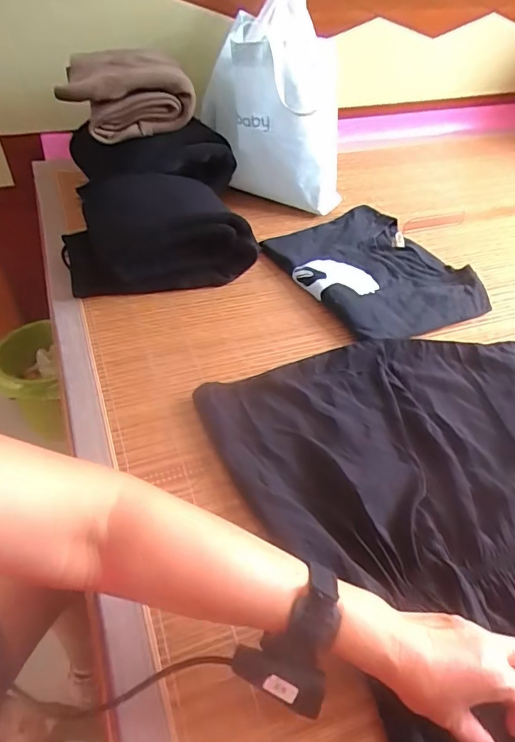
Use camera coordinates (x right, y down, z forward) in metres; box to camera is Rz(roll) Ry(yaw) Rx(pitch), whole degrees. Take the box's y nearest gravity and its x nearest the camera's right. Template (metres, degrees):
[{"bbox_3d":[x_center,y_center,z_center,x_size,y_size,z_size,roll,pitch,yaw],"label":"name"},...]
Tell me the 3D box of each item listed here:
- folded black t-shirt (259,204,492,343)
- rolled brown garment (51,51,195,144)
[{"bbox_3d":[0.185,-0.170,0.801,0.249,0.027,0.310,-19,50,-20],"label":"folded black t-shirt"},{"bbox_3d":[-0.203,-0.435,0.777,0.192,0.102,0.093,-8,47,-11],"label":"rolled brown garment"}]

